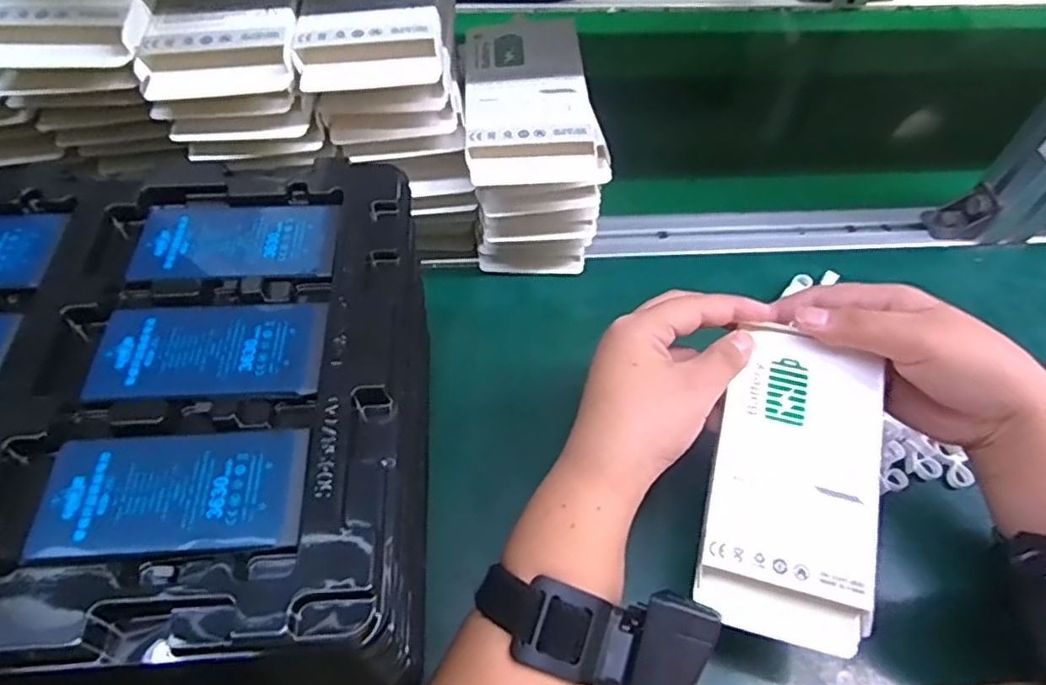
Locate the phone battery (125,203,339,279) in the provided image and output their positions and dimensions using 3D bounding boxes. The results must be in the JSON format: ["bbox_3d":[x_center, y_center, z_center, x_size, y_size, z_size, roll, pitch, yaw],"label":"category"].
[{"bbox_3d":[-0.128,-0.047,0.292,0.087,0.004,0.045,2,55,-1],"label":"phone battery"}]

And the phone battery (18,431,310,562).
[{"bbox_3d":[-0.120,0.050,0.224,0.087,0.004,0.044,-2,55,-4],"label":"phone battery"}]

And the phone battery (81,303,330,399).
[{"bbox_3d":[-0.123,0.003,0.259,0.087,0.004,0.042,-1,55,-3],"label":"phone battery"}]

